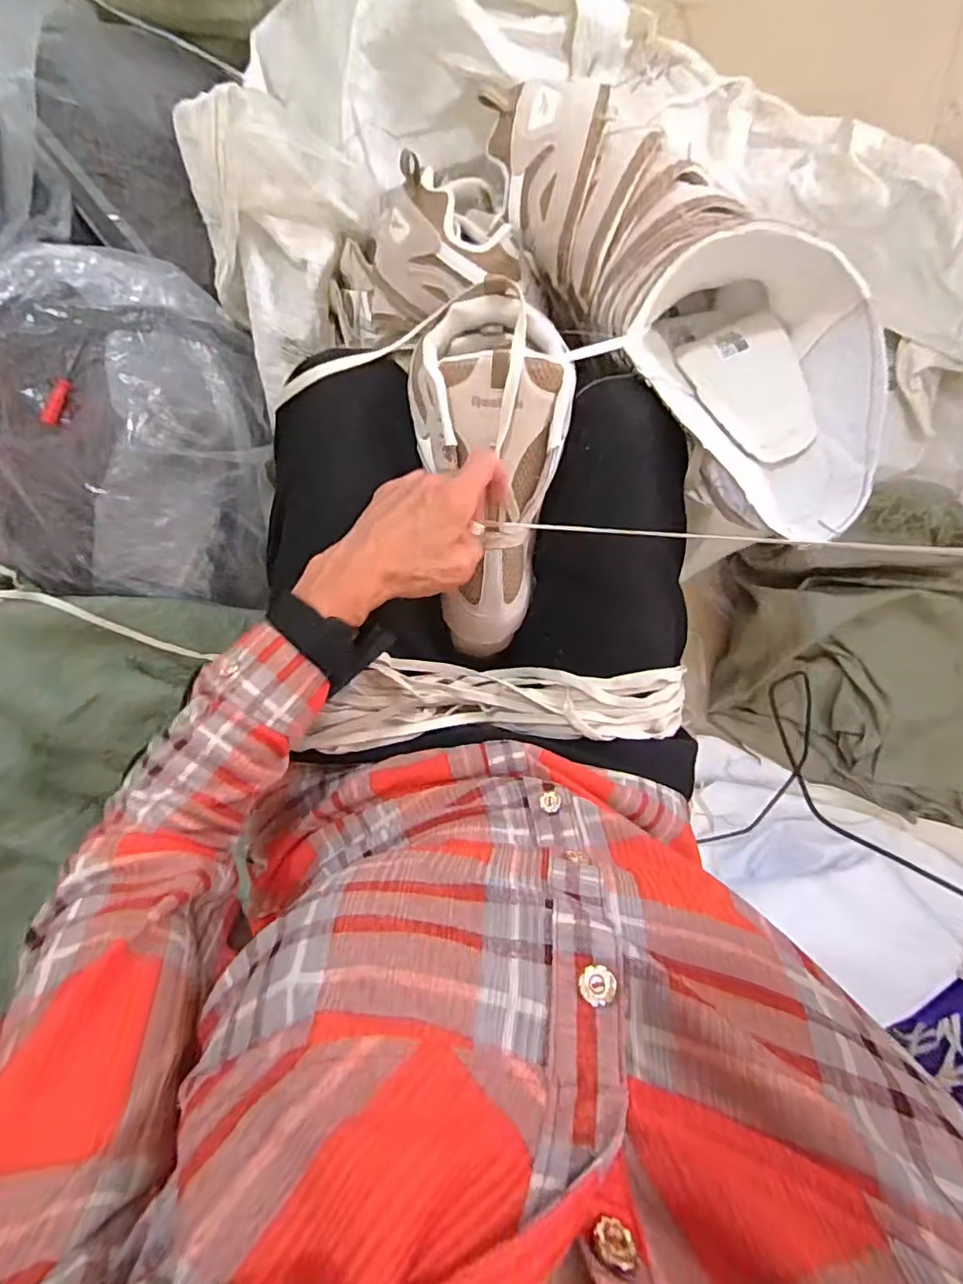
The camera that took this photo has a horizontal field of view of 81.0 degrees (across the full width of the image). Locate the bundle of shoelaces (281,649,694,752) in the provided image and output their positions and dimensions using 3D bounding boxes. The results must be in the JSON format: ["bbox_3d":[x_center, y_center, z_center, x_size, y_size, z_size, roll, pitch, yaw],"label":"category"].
[{"bbox_3d":[0.005,0.044,0.443,0.267,0.049,0.067,-2,97,-4],"label":"bundle of shoelaces"}]

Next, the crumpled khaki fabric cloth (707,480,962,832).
[{"bbox_3d":[0.662,0.047,0.794,0.682,0.108,0.410,21,95,-7],"label":"crumpled khaki fabric cloth"}]

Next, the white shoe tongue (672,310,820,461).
[{"bbox_3d":[0.224,-0.209,0.466,0.082,0.015,0.128,-22,76,8],"label":"white shoe tongue"}]

